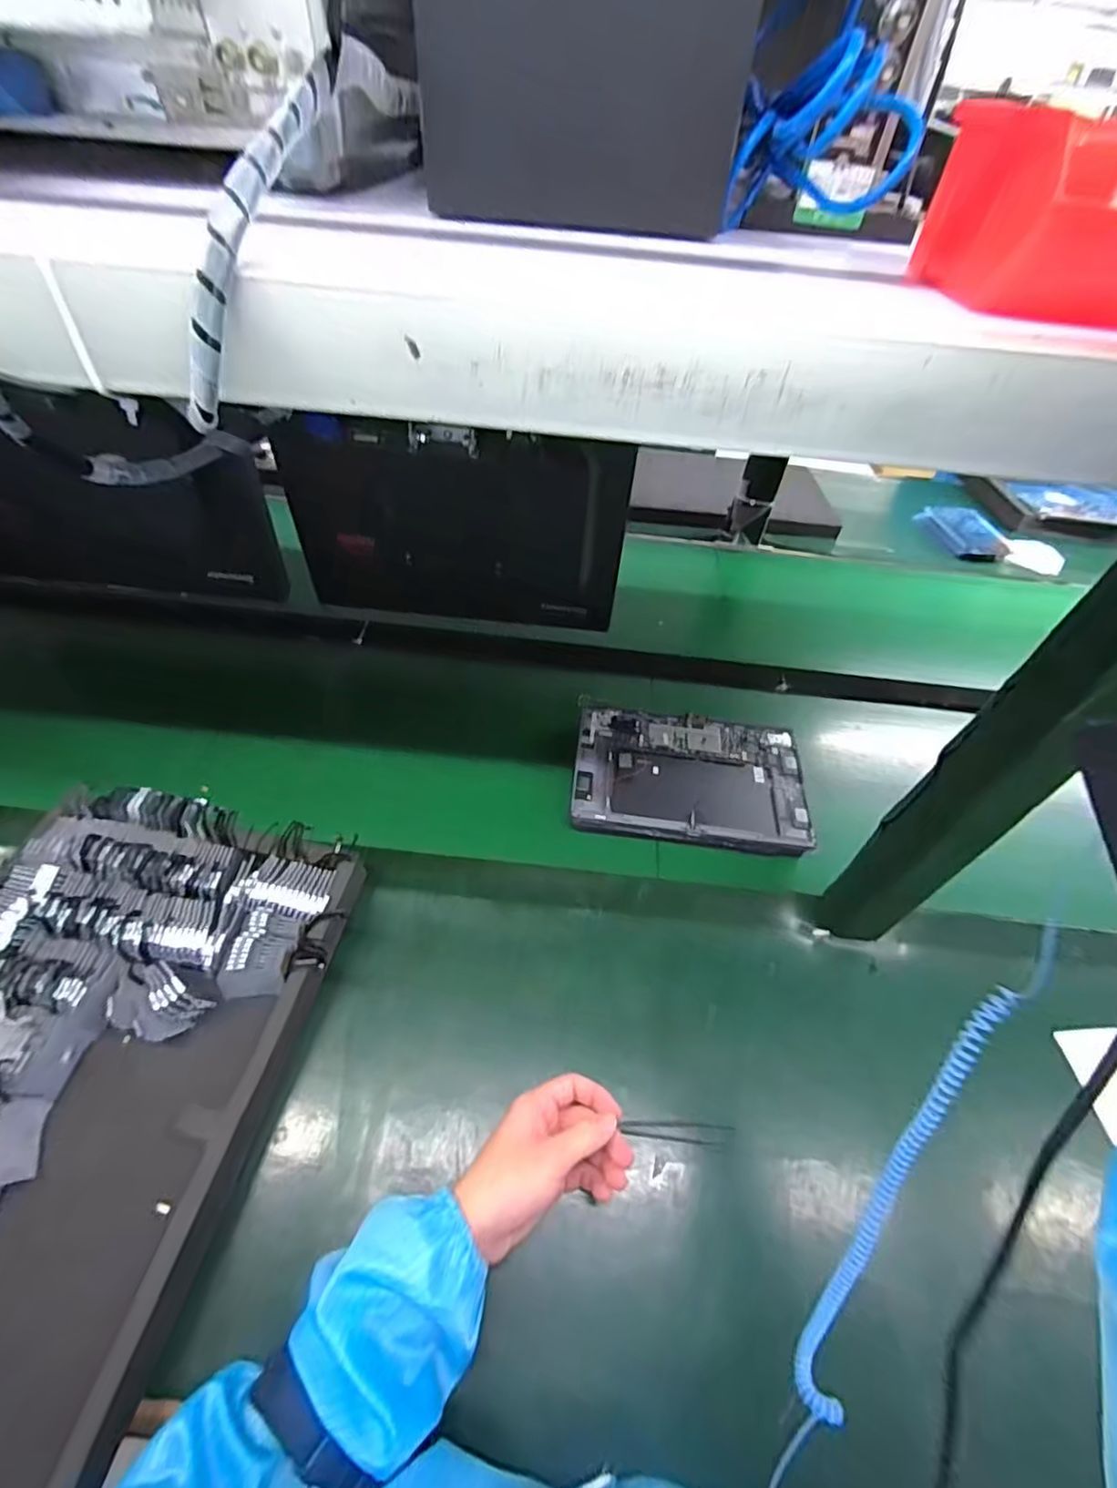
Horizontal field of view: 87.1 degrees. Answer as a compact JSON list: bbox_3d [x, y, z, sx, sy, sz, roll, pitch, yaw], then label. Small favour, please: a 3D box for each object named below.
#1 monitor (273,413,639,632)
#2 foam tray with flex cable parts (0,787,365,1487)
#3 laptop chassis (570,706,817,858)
[{"bbox_3d":[-0.115,-0.234,0.653,0.370,0.248,0.050,7,48,0],"label":"monitor"},{"bbox_3d":[-0.361,0.238,0.429,0.299,0.054,0.425,13,55,4],"label":"foam tray with flex cable parts"},{"bbox_3d":[0.147,0.032,0.654,0.251,0.011,0.170,7,55,0],"label":"laptop chassis"}]

